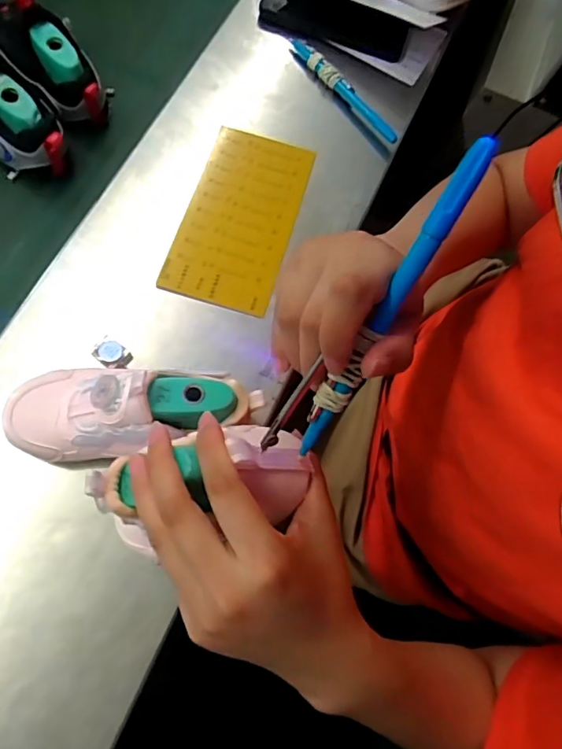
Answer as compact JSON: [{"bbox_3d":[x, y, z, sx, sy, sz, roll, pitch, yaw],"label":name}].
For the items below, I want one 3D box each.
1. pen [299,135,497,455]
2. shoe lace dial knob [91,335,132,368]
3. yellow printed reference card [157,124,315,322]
[{"bbox_3d":[0.042,-0.021,0.233,0.014,0.165,0.011,32,30,10],"label":"pen"},{"bbox_3d":[-0.145,-0.018,0.441,0.031,0.012,0.022,39,76,9],"label":"shoe lace dial knob"},{"bbox_3d":[-0.039,-0.153,0.500,0.101,0.004,0.191,18,72,-3],"label":"yellow printed reference card"}]

